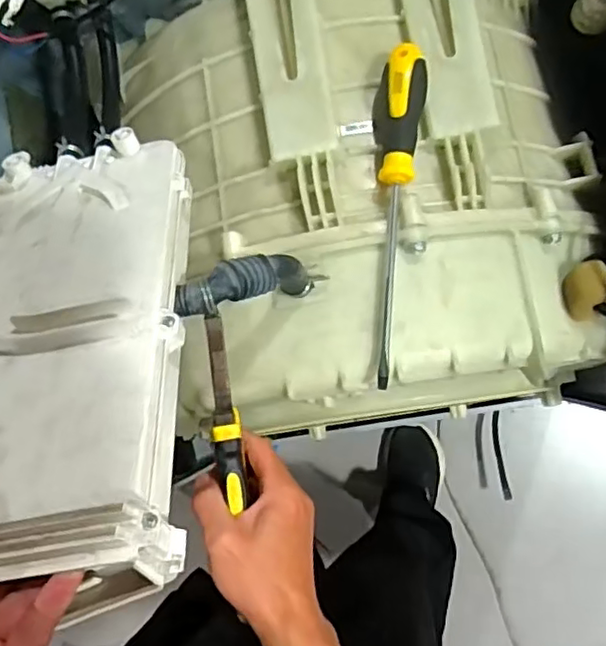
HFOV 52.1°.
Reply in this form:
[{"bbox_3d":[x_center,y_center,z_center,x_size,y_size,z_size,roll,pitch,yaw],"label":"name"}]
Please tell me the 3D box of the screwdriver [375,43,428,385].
[{"bbox_3d":[0.065,-0.080,0.447,0.034,0.028,0.244,4,88,8],"label":"screwdriver"}]

